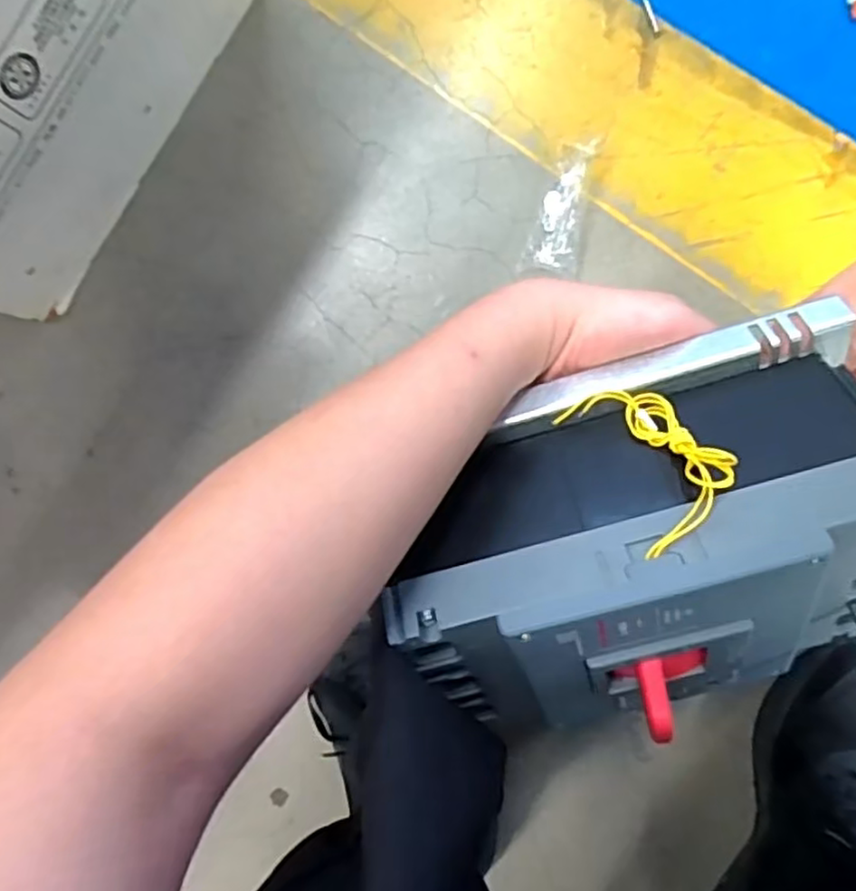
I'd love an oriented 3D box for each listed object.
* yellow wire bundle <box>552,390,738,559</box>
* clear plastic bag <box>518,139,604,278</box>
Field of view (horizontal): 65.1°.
[{"bbox_3d":[0.110,0.005,0.329,0.056,0.016,0.088,-28,51,6],"label":"yellow wire bundle"},{"bbox_3d":[0.110,-0.196,0.554,0.045,0.010,0.114,12,91,7],"label":"clear plastic bag"}]

